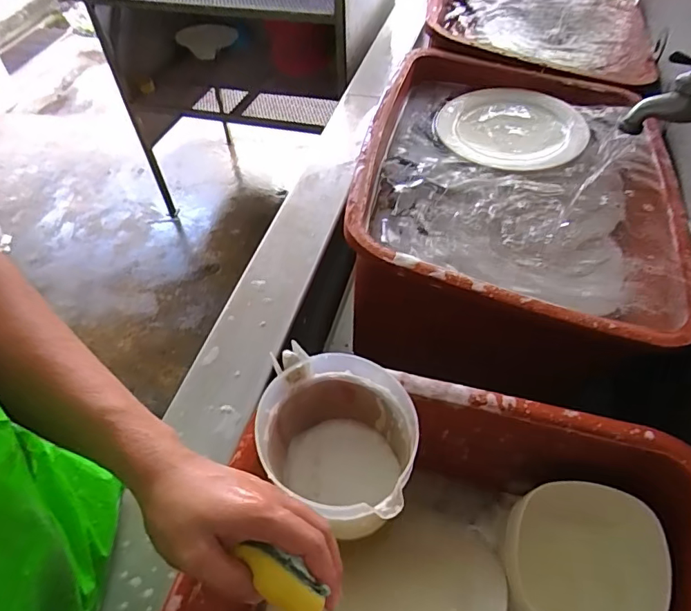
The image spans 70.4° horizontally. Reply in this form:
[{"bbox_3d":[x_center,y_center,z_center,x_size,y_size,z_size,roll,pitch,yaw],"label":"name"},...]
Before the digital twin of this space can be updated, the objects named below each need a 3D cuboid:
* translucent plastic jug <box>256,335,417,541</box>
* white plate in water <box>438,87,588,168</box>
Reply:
[{"bbox_3d":[-0.008,0.140,0.481,0.142,0.115,0.136,-1,51,1],"label":"translucent plastic jug"},{"bbox_3d":[0.262,-0.296,0.795,0.217,0.031,0.215,-1,51,1],"label":"white plate in water"}]

